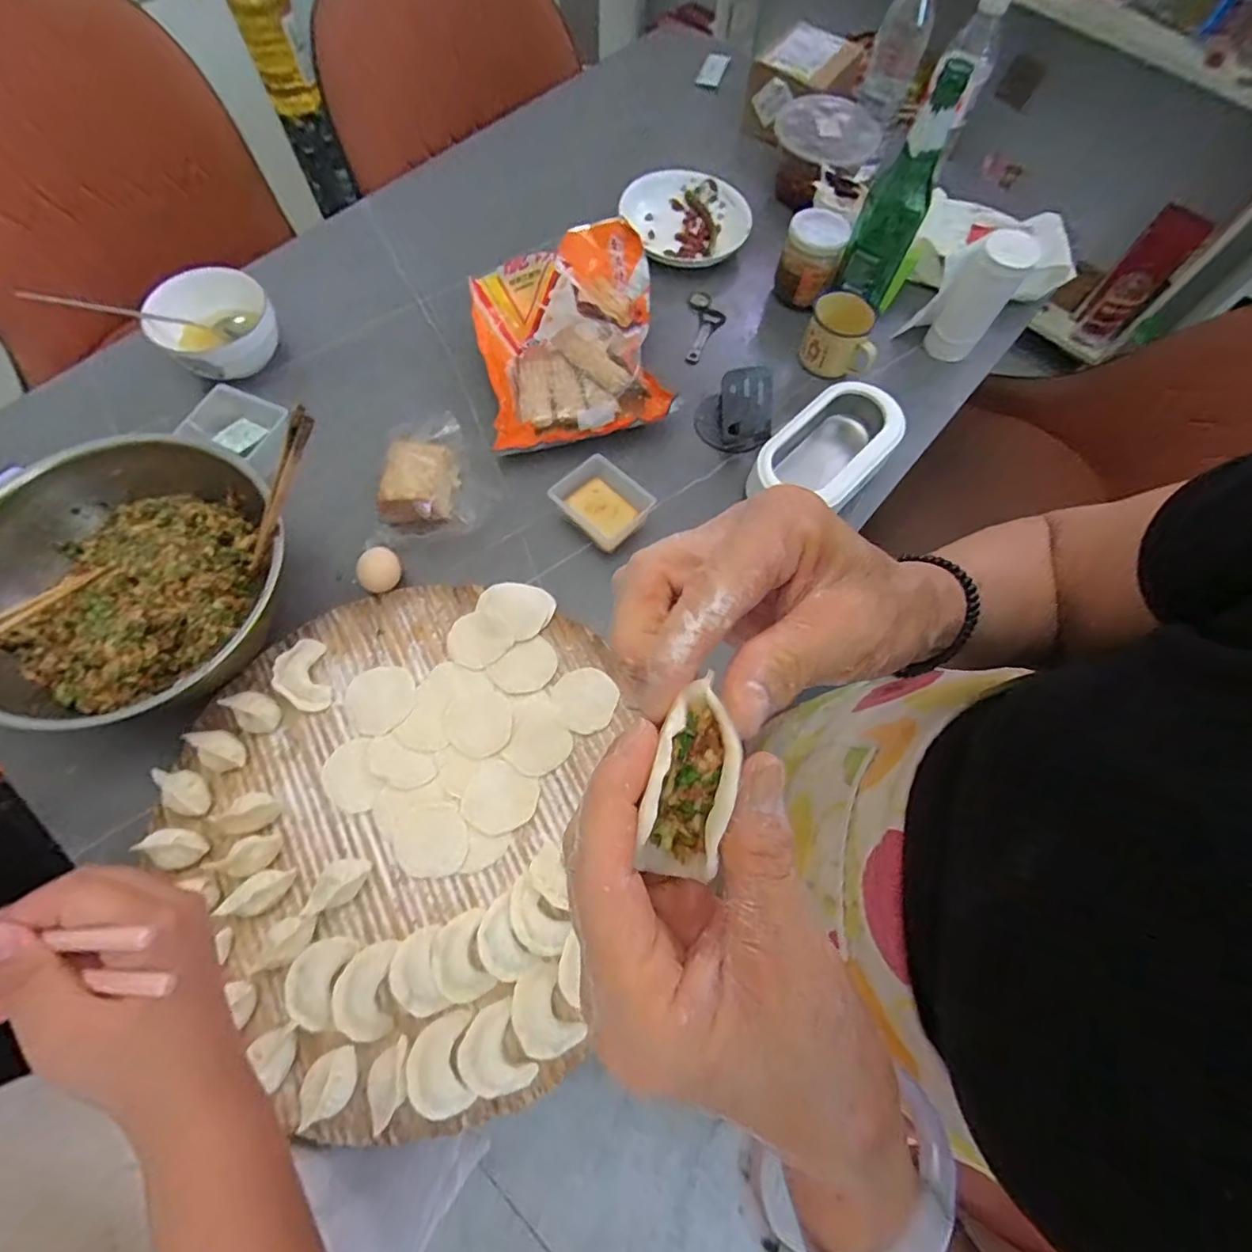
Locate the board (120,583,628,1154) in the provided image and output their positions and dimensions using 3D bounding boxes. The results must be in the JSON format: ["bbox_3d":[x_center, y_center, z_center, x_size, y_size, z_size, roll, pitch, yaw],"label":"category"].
[{"bbox_3d":[-0.198,0.152,0.482,0.350,0.029,0.414,9,67,1],"label":"board"}]

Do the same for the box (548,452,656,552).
[{"bbox_3d":[-0.024,-0.126,0.612,0.092,0.044,0.076,39,71,13],"label":"box"}]

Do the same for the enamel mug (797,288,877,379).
[{"bbox_3d":[0.262,-0.355,0.700,0.085,0.060,0.078,14,68,3],"label":"enamel mug"}]

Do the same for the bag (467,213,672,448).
[{"bbox_3d":[-0.065,-0.332,0.657,0.203,0.080,0.245,-9,68,-6],"label":"bag"}]

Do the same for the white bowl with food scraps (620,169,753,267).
[{"bbox_3d":[0.085,-0.563,0.793,0.160,0.033,0.171,1,68,-2],"label":"white bowl with food scraps"}]

